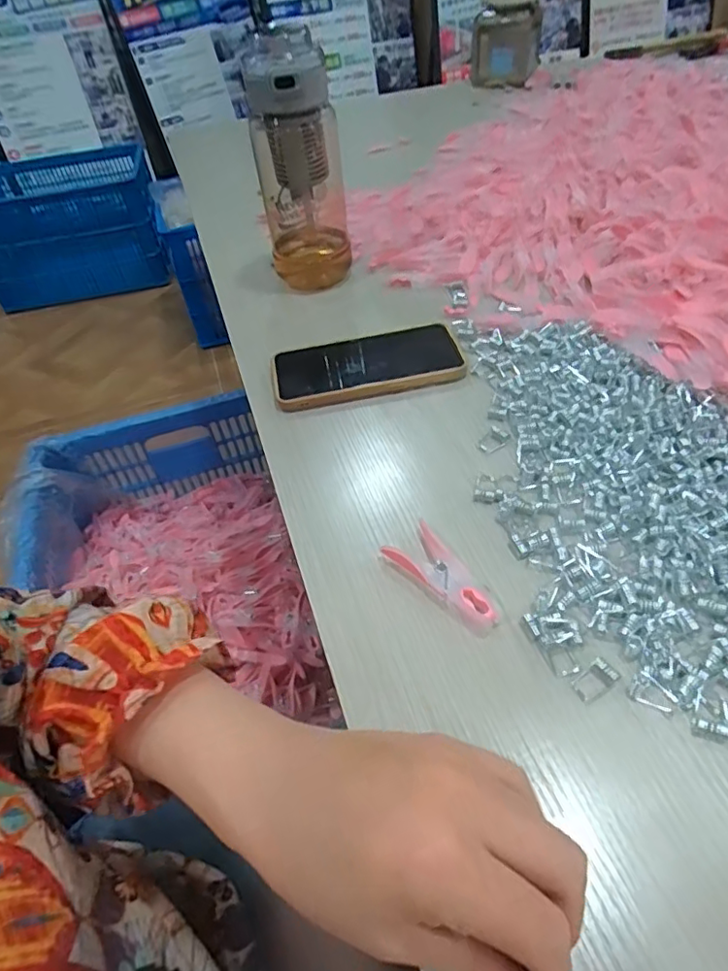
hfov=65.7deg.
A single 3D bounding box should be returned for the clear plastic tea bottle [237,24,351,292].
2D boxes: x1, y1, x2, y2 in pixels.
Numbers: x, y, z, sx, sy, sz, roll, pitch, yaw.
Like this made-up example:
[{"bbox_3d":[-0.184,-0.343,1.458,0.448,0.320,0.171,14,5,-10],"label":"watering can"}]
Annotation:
[{"bbox_3d":[-0.060,-0.292,0.529,0.077,0.203,0.067,-8,48,-1],"label":"clear plastic tea bottle"}]

